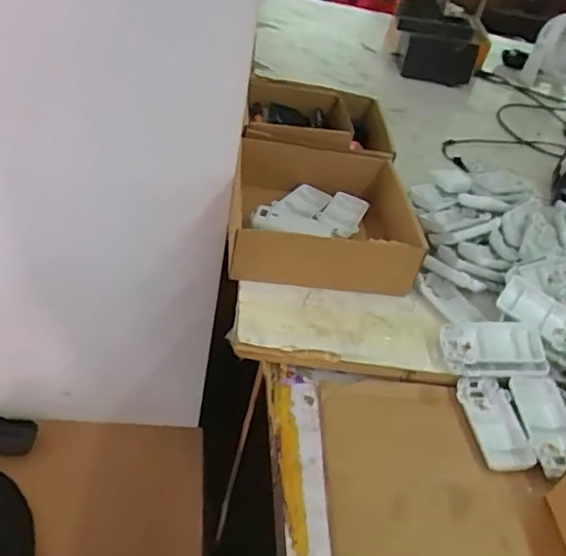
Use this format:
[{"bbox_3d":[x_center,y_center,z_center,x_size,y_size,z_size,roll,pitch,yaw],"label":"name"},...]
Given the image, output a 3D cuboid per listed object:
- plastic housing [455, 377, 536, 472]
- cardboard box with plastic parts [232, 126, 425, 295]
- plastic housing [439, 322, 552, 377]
[{"bbox_3d":[0.195,0.132,0.531,0.046,0.013,0.090,3,41,-12],"label":"plastic housing"},{"bbox_3d":[0.044,-0.075,0.684,0.204,0.086,0.202,4,42,-6],"label":"cardboard box with plastic parts"},{"bbox_3d":[0.207,0.070,0.575,0.095,0.020,0.056,-4,50,8],"label":"plastic housing"}]

